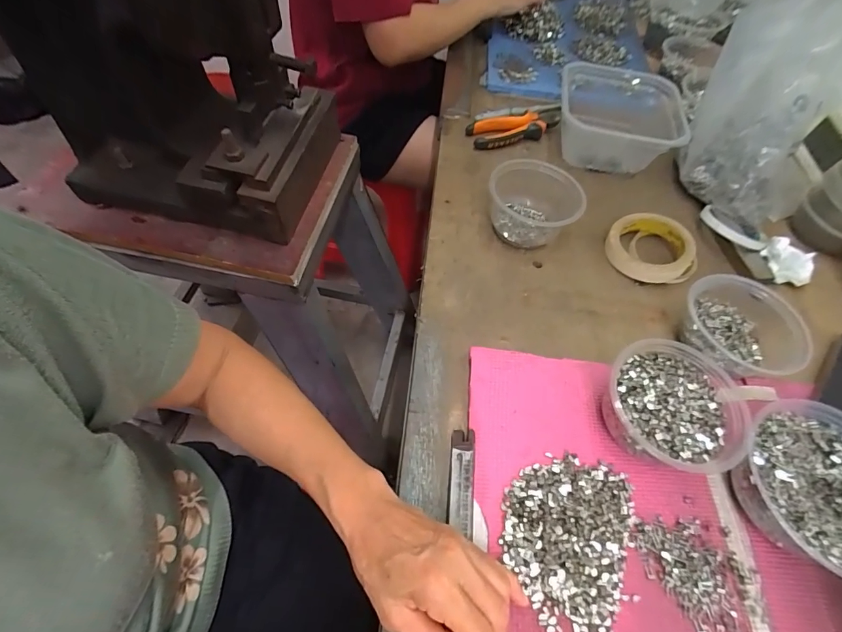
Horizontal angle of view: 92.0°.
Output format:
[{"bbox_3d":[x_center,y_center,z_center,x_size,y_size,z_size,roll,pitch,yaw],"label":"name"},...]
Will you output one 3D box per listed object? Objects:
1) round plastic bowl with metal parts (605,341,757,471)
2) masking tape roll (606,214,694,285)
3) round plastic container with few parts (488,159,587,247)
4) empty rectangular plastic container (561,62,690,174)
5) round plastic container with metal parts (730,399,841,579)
[{"bbox_3d":[0.223,0.085,0.372,0.109,0.060,0.112,2,57,-2],"label":"round plastic bowl with metal parts"},{"bbox_3d":[0.290,-0.089,0.514,0.099,0.036,0.099,2,57,-2],"label":"masking tape roll"},{"bbox_3d":[0.137,-0.132,0.507,0.109,0.068,0.101,2,57,-2],"label":"round plastic container with few parts"},{"bbox_3d":[0.300,-0.293,0.614,0.189,0.075,0.178,12,57,5],"label":"empty rectangular plastic container"},{"bbox_3d":[0.338,0.145,0.344,0.136,0.057,0.130,2,57,-2],"label":"round plastic container with metal parts"}]

